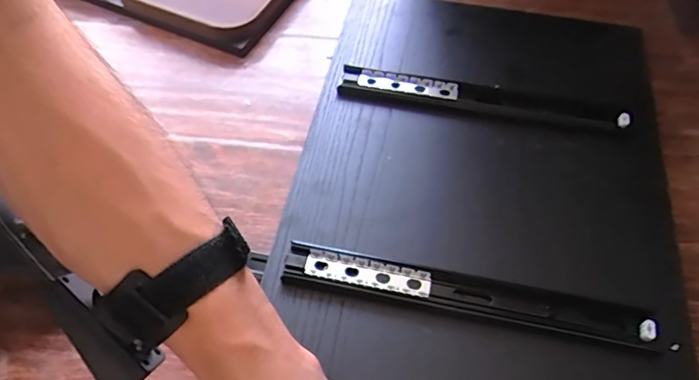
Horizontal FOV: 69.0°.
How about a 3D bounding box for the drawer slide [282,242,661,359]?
[{"bbox_3d":[0.087,0.083,0.394,0.278,0.009,0.032,11,57,7],"label":"drawer slide"}]

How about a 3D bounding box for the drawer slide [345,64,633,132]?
[{"bbox_3d":[0.129,-0.092,0.514,0.278,0.018,0.033,10,57,7],"label":"drawer slide"}]

